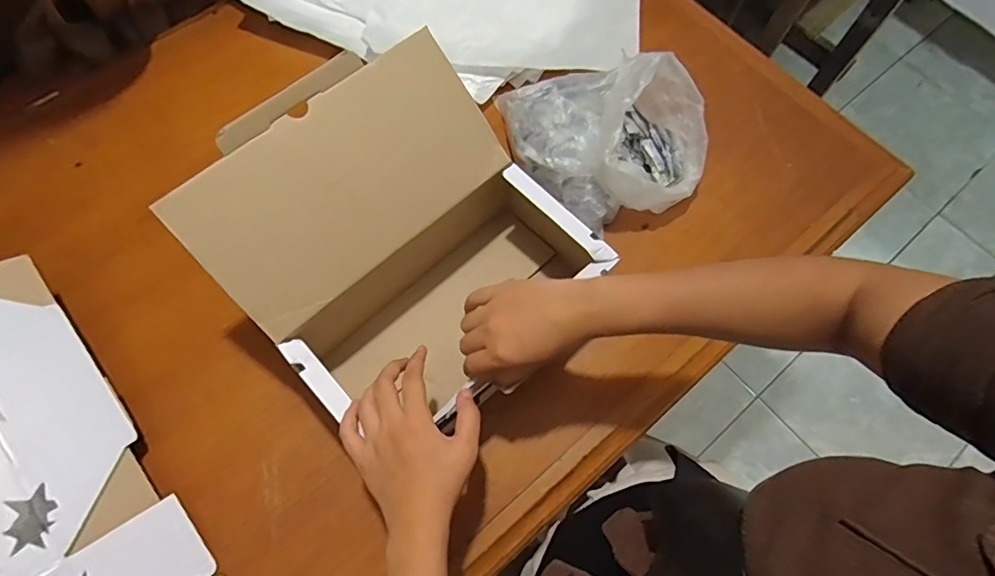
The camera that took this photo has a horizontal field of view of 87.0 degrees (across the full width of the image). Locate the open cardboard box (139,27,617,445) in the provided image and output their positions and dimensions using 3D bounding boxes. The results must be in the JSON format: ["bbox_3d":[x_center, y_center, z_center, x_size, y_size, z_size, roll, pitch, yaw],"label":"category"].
[{"bbox_3d":[-0.087,-0.034,0.500,0.280,0.208,0.258,-41,75,-15],"label":"open cardboard box"}]

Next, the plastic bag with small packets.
[{"bbox_3d":[0.116,-0.182,0.589,0.246,0.106,0.168,32,71,10],"label":"plastic bag with small packets"}]

